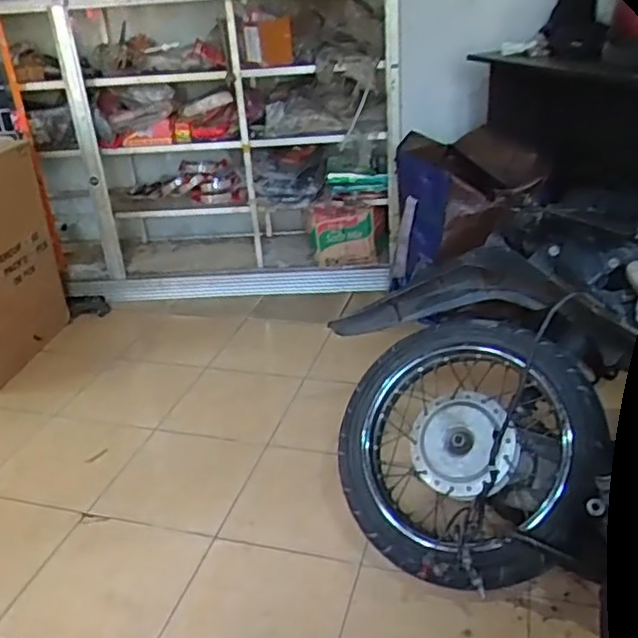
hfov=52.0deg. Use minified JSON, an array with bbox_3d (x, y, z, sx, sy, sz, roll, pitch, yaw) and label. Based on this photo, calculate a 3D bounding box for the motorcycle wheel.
[{"bbox_3d":[0.267,0.235,1.186,0.439,0.141,0.444,-14,60,26],"label":"motorcycle wheel"}]

